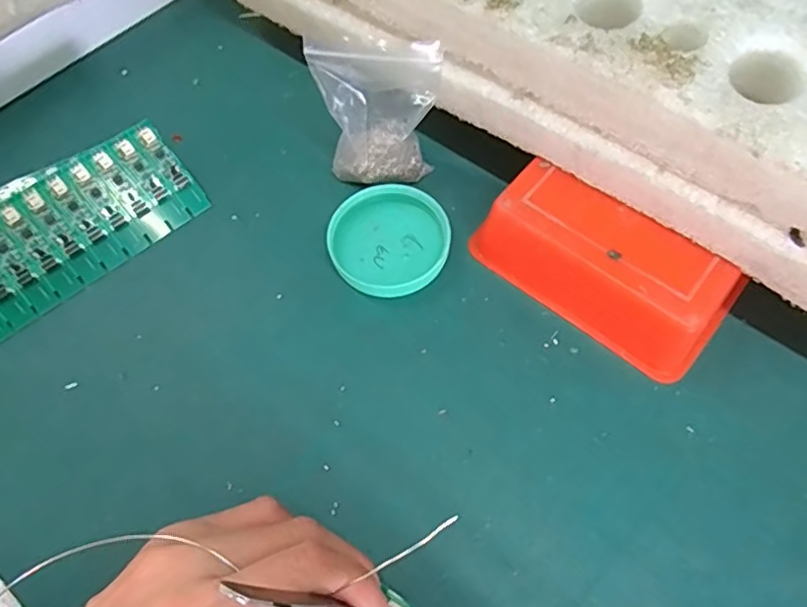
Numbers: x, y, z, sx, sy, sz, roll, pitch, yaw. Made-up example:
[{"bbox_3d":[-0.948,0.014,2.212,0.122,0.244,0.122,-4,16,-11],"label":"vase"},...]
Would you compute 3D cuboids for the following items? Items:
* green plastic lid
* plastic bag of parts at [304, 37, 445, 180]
[{"bbox_3d":[-0.008,-0.037,0.323,0.065,0.012,0.065,-1,63,3],"label":"green plastic lid"},{"bbox_3d":[-0.016,-0.102,0.314,0.064,0.084,0.031,10,65,8],"label":"plastic bag of parts"}]

